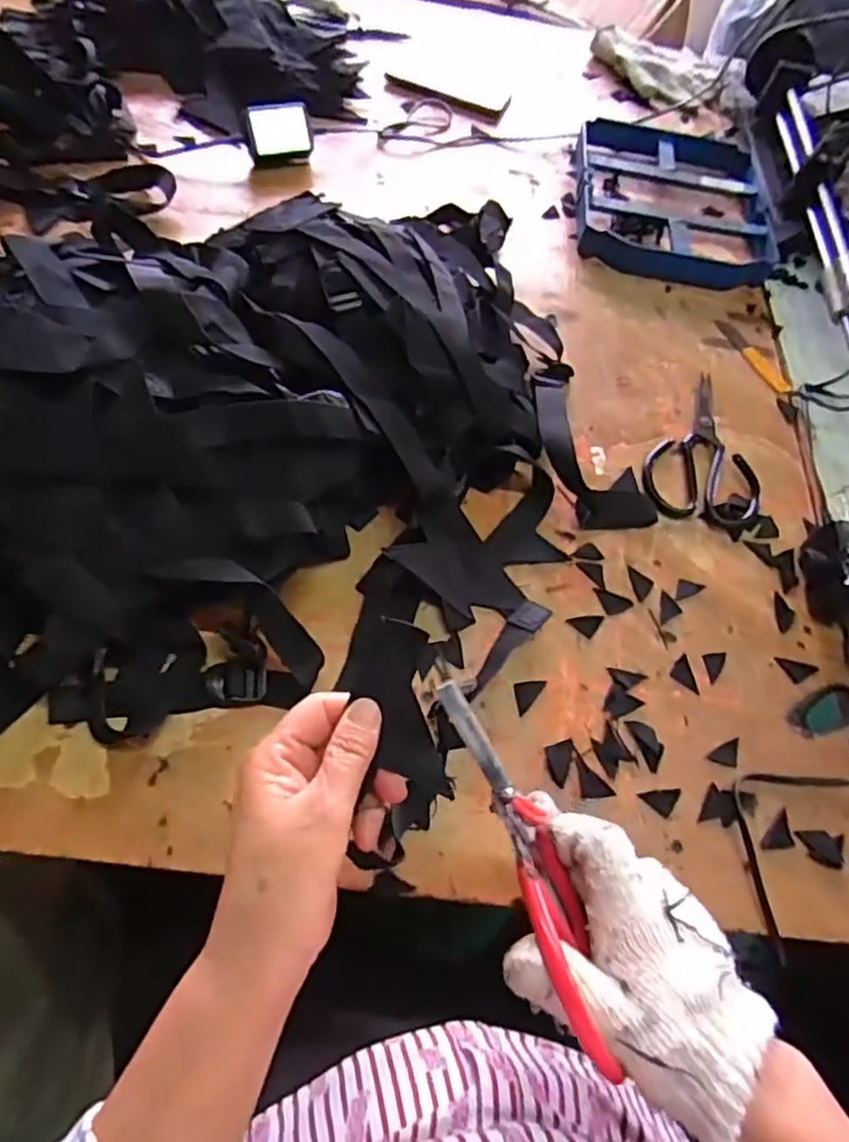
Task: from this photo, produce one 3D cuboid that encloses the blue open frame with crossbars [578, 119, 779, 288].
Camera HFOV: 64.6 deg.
[{"bbox_3d":[0.286,-0.423,0.771,0.213,0.034,0.233,9,61,-3],"label":"blue open frame with crossbars"}]

